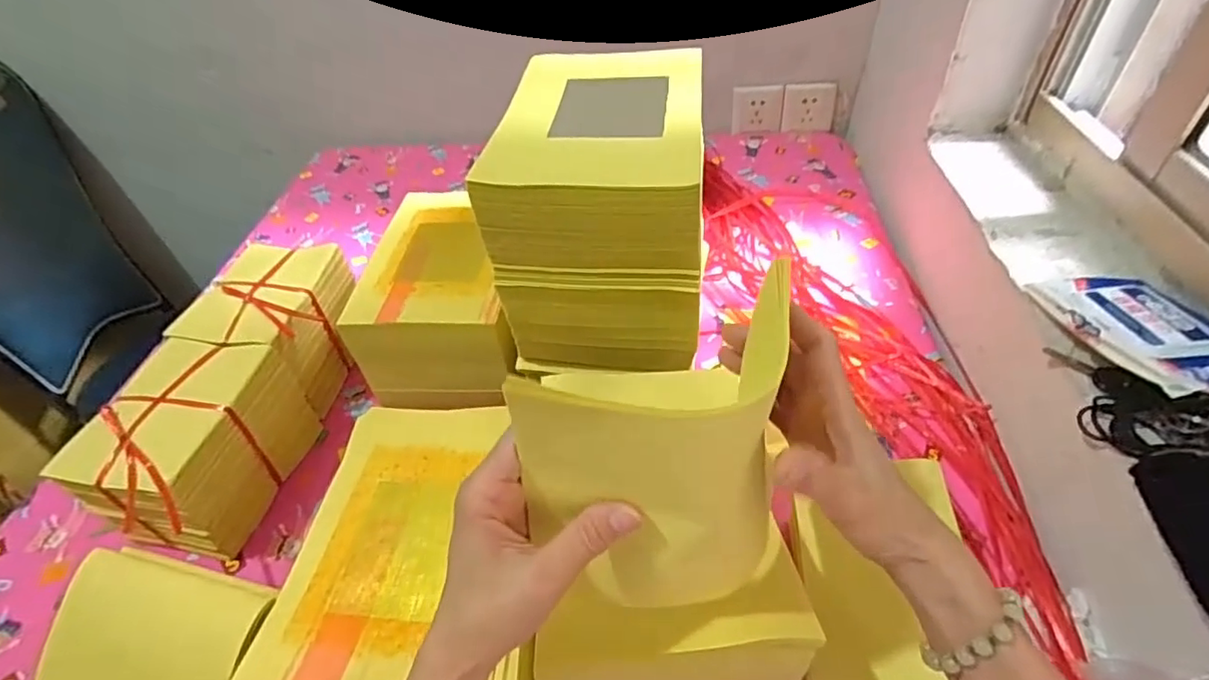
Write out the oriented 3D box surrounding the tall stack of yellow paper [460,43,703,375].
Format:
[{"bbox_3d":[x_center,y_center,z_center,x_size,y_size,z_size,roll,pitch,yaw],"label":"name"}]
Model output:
[{"bbox_3d":[0.005,-0.122,0.537,0.157,0.182,0.230,2,45,7],"label":"tall stack of yellow paper"}]

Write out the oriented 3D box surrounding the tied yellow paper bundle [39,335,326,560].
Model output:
[{"bbox_3d":[-0.386,0.099,0.569,0.124,0.130,0.178,6,46,10],"label":"tied yellow paper bundle"}]

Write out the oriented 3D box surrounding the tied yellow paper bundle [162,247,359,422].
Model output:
[{"bbox_3d":[-0.368,-0.015,0.678,0.121,0.126,0.161,4,46,9],"label":"tied yellow paper bundle"}]

